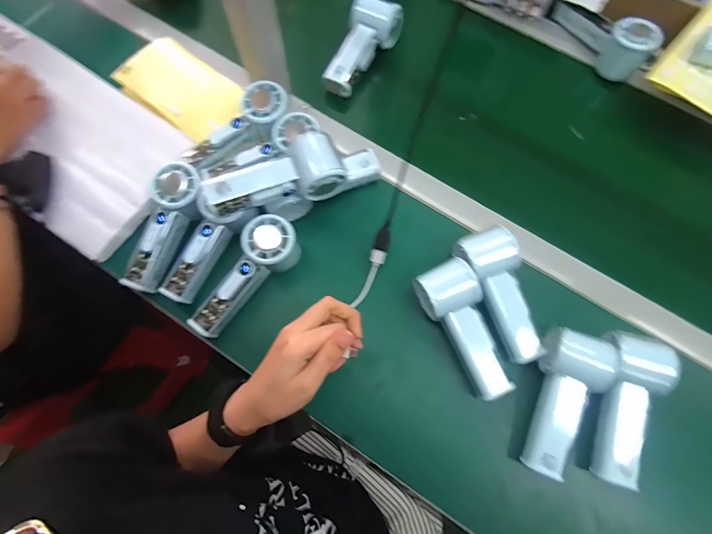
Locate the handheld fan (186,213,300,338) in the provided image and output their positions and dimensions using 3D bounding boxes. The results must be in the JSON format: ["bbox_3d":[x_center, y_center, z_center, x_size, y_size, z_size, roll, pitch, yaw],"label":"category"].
[{"bbox_3d":[-0.123,0.011,0.426,0.060,0.051,0.152,38,92,10],"label":"handheld fan"}]

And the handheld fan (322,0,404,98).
[{"bbox_3d":[0.002,-0.316,0.542,0.062,0.045,0.144,33,89,9],"label":"handheld fan"}]

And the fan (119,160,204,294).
[{"bbox_3d":[-0.218,-0.045,0.430,0.052,0.035,0.149,20,89,5],"label":"fan"}]

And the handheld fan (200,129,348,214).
[{"bbox_3d":[-0.086,-0.091,0.413,0.141,0.049,0.060,-30,76,-10],"label":"handheld fan"}]

